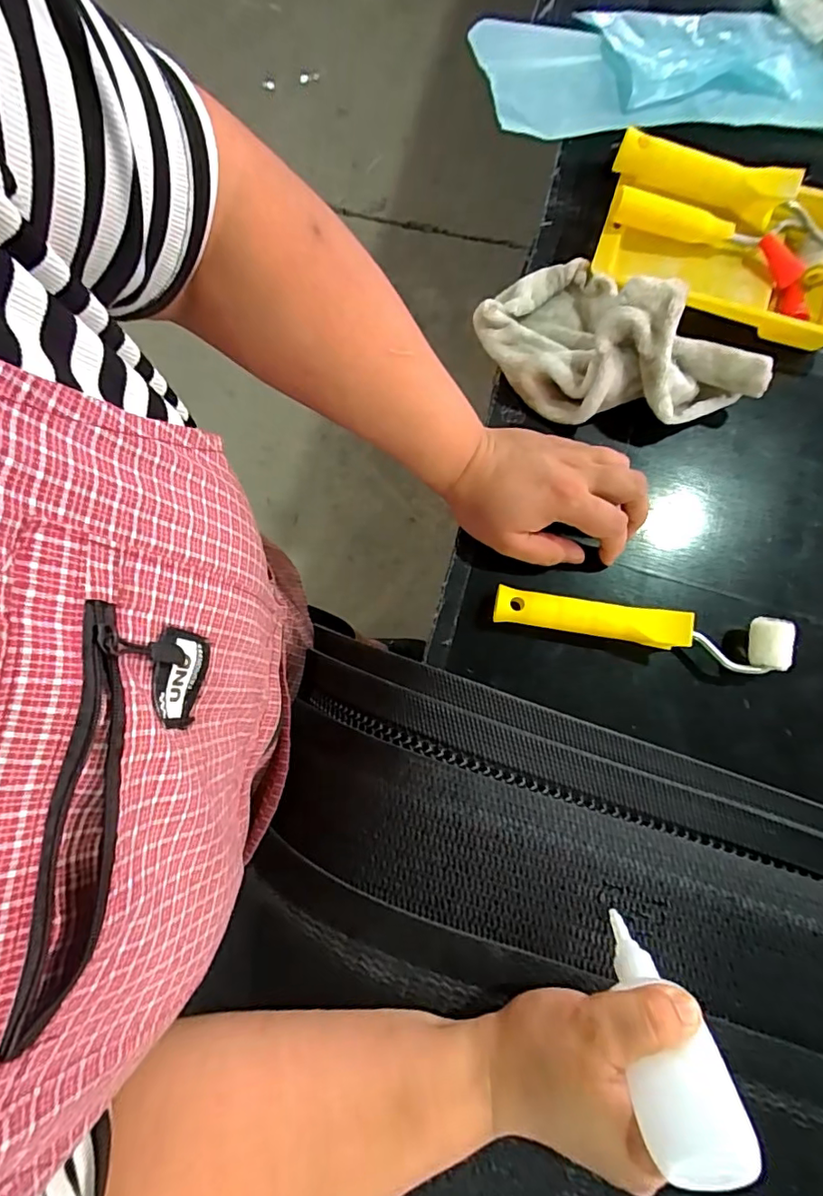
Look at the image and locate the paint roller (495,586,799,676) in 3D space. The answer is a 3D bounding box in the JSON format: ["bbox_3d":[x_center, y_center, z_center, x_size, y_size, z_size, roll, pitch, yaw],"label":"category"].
[{"bbox_3d":[0.158,0.023,0.375,0.196,0.036,0.035,8,80,2],"label":"paint roller"}]

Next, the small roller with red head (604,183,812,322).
[{"bbox_3d":[0.231,-0.269,0.401,0.164,0.034,0.044,25,81,5],"label":"small roller with red head"}]

